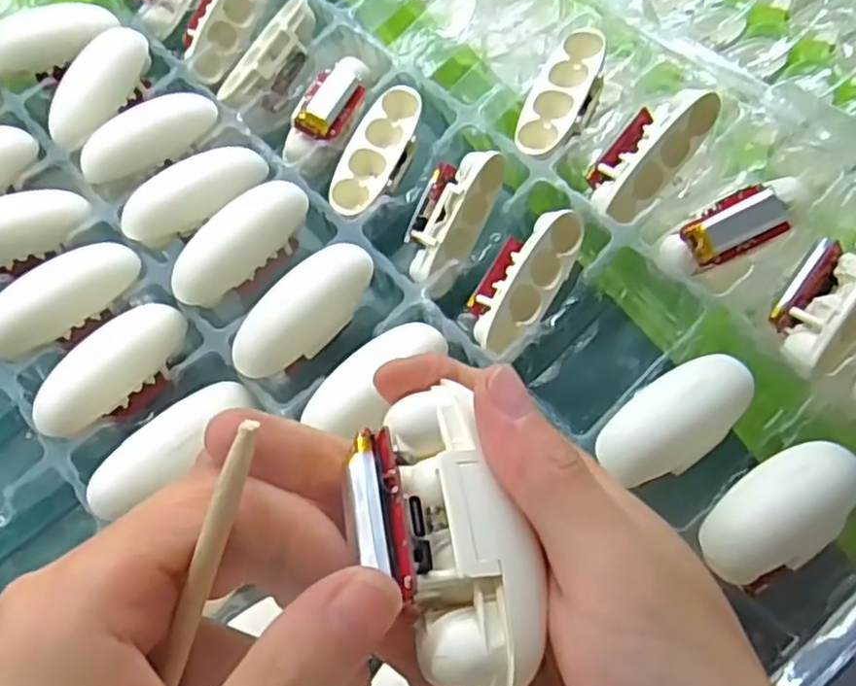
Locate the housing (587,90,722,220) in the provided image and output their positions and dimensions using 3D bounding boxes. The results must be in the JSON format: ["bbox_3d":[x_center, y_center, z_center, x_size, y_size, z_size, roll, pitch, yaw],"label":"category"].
[{"bbox_3d":[0.087,-0.077,0.280,0.031,0.019,0.060,35,92,22],"label":"housing"}]

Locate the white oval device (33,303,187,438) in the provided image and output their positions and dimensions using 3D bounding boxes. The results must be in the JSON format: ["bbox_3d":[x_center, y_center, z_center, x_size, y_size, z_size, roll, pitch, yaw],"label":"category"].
[{"bbox_3d":[-0.124,0.010,0.275,0.021,0.023,0.064,36,68,18],"label":"white oval device"}]

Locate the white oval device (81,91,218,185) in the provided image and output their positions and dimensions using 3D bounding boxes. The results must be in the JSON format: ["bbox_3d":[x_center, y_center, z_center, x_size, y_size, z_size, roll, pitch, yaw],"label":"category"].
[{"bbox_3d":[-0.130,-0.096,0.323,0.065,0.019,0.020,-27,64,3],"label":"white oval device"}]

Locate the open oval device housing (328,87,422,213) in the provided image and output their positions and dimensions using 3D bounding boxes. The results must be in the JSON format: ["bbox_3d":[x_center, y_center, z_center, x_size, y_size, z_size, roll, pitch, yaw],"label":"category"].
[{"bbox_3d":[-0.022,-0.084,0.311,0.026,0.014,0.064,21,76,11],"label":"open oval device housing"}]

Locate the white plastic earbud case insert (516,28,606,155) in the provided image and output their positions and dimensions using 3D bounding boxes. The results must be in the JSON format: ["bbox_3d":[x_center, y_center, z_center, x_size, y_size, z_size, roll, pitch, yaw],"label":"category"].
[{"bbox_3d":[0.057,-0.105,0.295,0.025,0.010,0.063,23,78,12],"label":"white plastic earbud case insert"}]

